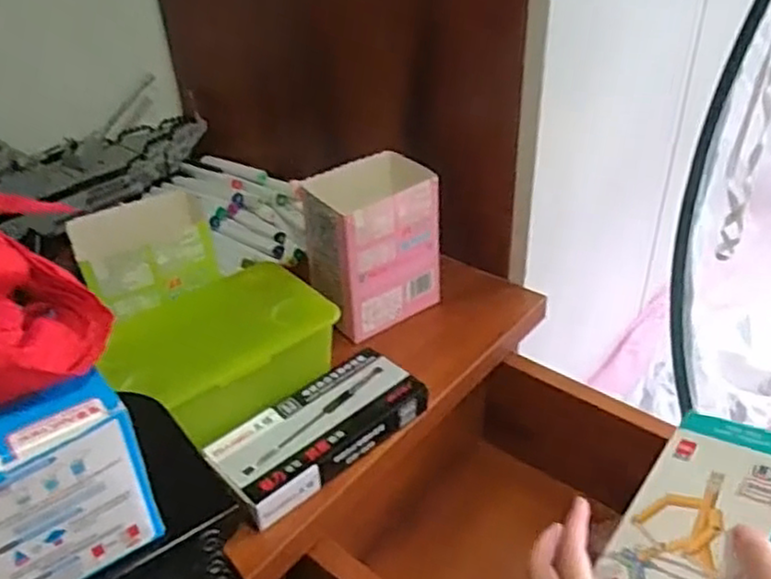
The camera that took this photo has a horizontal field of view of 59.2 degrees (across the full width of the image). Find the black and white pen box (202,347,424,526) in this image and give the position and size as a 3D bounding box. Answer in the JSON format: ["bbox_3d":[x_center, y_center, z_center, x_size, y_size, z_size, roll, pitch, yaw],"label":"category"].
[{"bbox_3d":[-0.045,0.099,0.486,0.153,0.022,0.068,-31,44,-33],"label":"black and white pen box"}]

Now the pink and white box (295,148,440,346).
[{"bbox_3d":[-0.010,-0.043,0.590,0.106,0.128,0.081,-24,40,-26],"label":"pink and white box"}]

